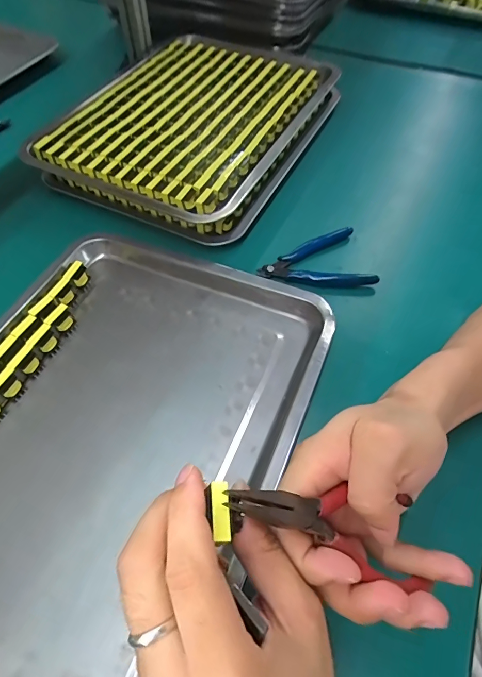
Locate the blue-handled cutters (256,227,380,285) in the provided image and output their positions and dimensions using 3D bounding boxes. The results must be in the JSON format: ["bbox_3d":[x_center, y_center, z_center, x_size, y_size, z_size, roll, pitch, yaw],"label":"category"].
[{"bbox_3d":[0.076,-0.078,0.408,0.114,0.018,0.082,-13,59,-9],"label":"blue-handled cutters"}]

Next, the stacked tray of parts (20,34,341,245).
[{"bbox_3d":[-0.055,-0.297,0.516,0.282,0.053,0.374,23,60,13],"label":"stacked tray of parts"}]

